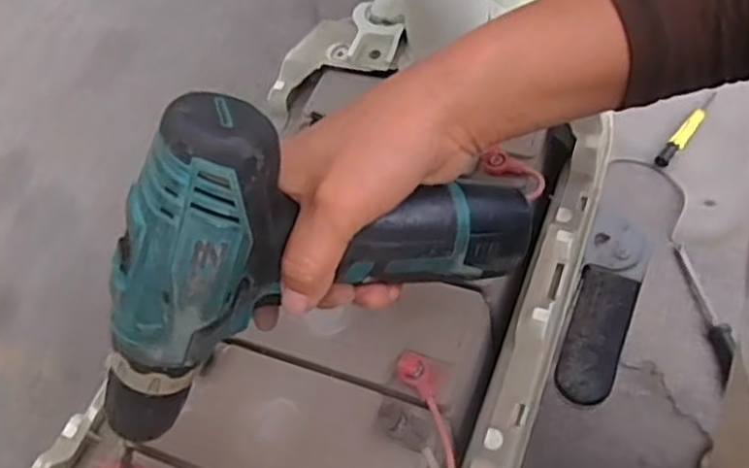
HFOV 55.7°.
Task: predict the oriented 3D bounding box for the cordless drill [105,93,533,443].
[{"bbox_3d":[-0.037,-0.011,0.324,0.213,0.139,0.060,-20,43,-9],"label":"cordless drill"}]

